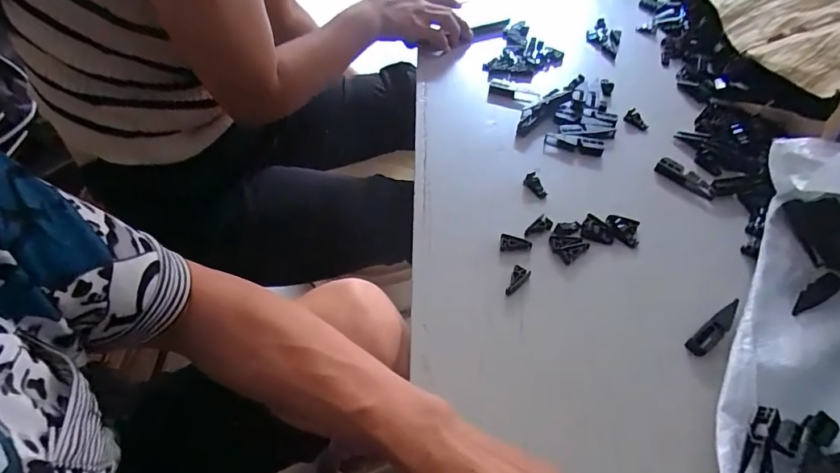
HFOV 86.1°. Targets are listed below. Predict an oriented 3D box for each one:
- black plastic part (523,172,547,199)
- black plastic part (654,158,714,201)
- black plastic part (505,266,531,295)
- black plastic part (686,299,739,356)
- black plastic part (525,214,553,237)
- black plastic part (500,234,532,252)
[{"bbox_3d":[0.122,-0.053,0.471,0.013,0.011,0.031,-26,56,-18],"label":"black plastic part"},{"bbox_3d":[0.281,-0.062,0.476,0.023,0.008,0.063,-35,59,-23],"label":"black plastic part"},{"bbox_3d":[0.085,0.040,0.401,0.015,0.005,0.029,30,71,22],"label":"black plastic part"},{"bbox_3d":[0.245,0.074,0.369,0.066,0.005,0.015,-31,58,-21],"label":"black plastic part"},{"bbox_3d":[0.115,-0.009,0.434,0.029,0.004,0.014,-35,59,-23],"label":"black plastic part"},{"bbox_3d":[0.090,0.006,0.425,0.028,0.006,0.017,5,53,5],"label":"black plastic part"}]

